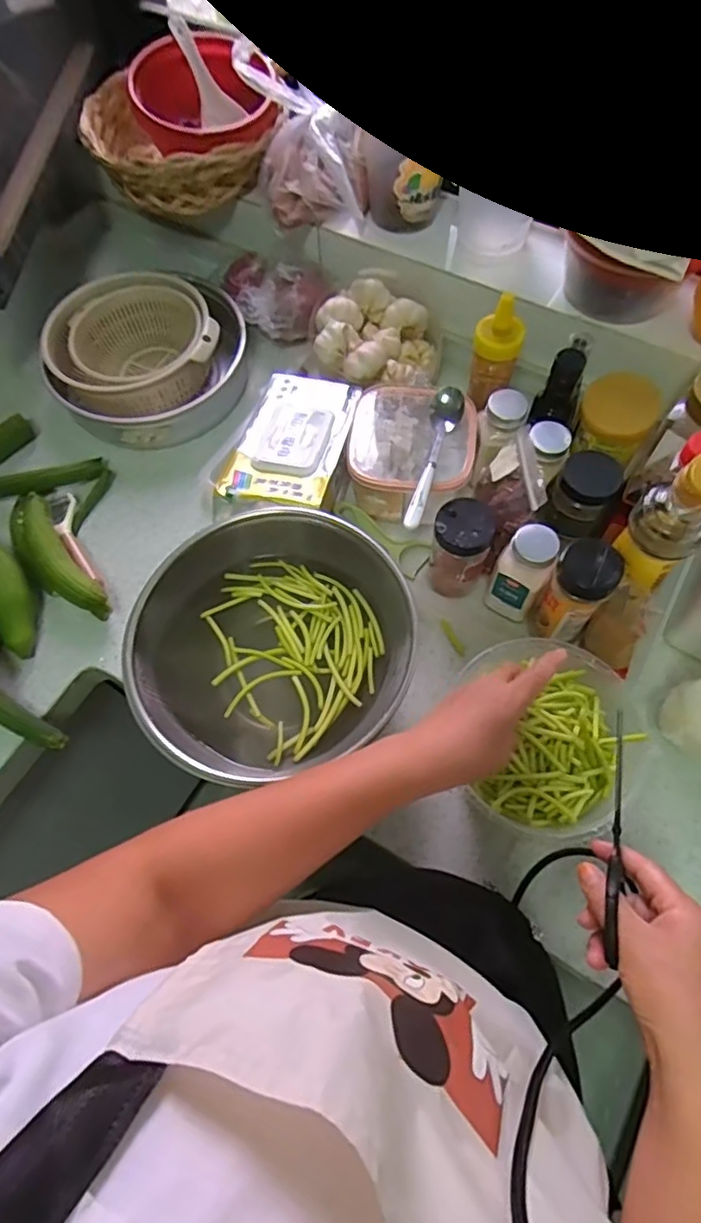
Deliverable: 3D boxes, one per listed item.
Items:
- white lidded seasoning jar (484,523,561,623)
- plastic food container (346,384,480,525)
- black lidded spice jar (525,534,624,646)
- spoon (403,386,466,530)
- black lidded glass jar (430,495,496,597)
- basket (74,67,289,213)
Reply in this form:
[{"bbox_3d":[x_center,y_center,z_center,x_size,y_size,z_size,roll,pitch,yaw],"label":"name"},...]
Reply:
[{"bbox_3d":[0.172,-0.037,0.601,0.052,0.115,0.052,30,72,14],"label":"white lidded seasoning jar"},{"bbox_3d":[0.071,-0.182,0.677,0.138,0.083,0.143,8,68,6],"label":"plastic food container"},{"bbox_3d":[0.216,-0.015,0.572,0.056,0.123,0.055,-1,67,2],"label":"black lidded spice jar"},{"bbox_3d":[0.086,-0.158,0.616,0.033,0.030,0.171,14,67,8],"label":"spoon"},{"bbox_3d":[0.114,-0.062,0.621,0.056,0.116,0.057,-1,67,2],"label":"black lidded glass jar"},{"bbox_3d":[-0.217,-0.623,0.789,0.248,0.081,0.210,-4,66,0],"label":"basket"}]

